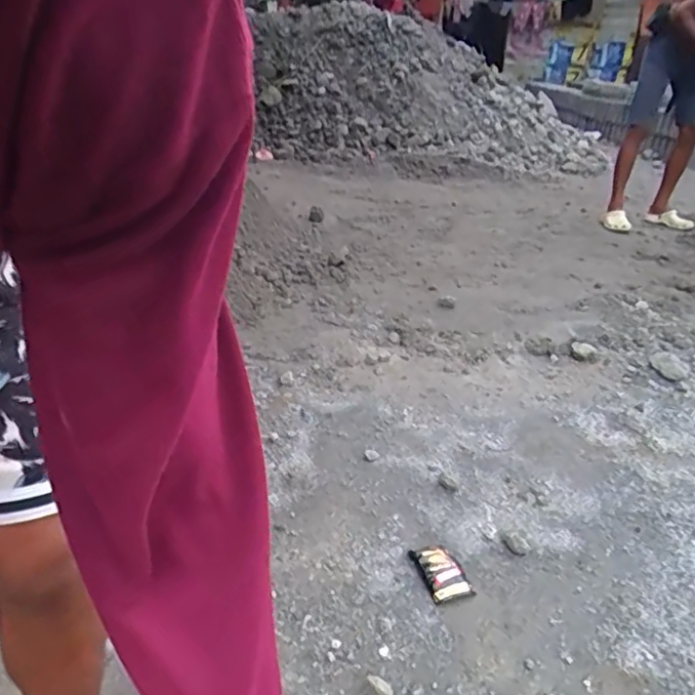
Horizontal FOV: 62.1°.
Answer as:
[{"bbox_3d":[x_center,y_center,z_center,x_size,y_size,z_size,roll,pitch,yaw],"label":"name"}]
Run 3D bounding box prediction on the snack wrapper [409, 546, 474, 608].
[{"bbox_3d":[0.166,0.396,1.009,0.078,0.012,0.119,-6,30,-19],"label":"snack wrapper"}]

